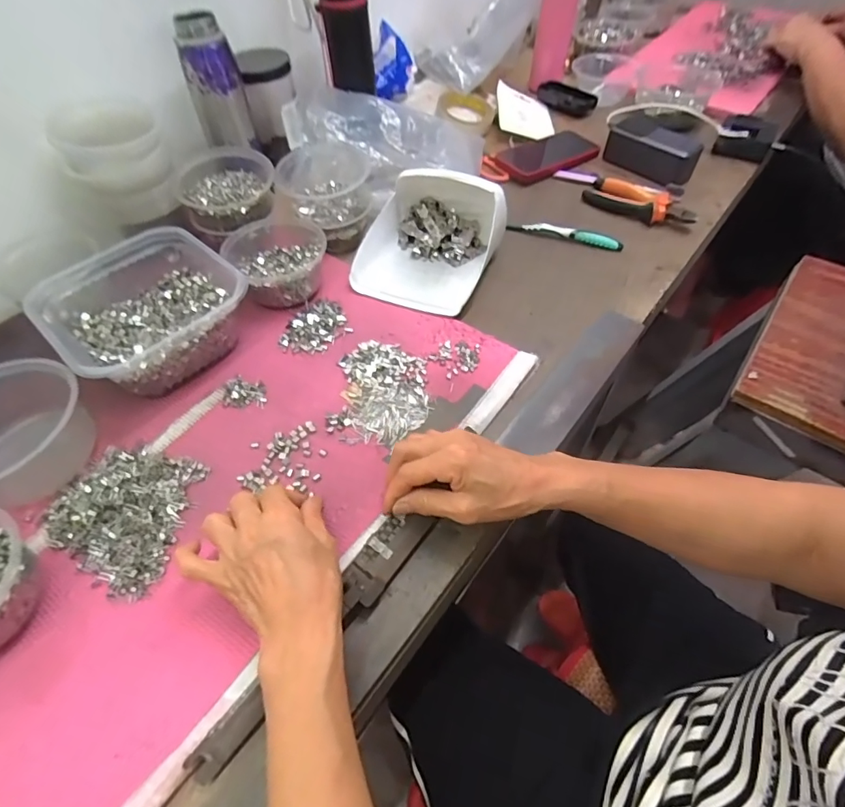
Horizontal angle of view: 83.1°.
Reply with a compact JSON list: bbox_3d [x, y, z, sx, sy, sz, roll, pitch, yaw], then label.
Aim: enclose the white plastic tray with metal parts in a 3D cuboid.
[{"bbox_3d":[0.009,-0.206,0.573,0.157,0.076,0.179,18,57,12],"label":"white plastic tray with metal parts"}]

